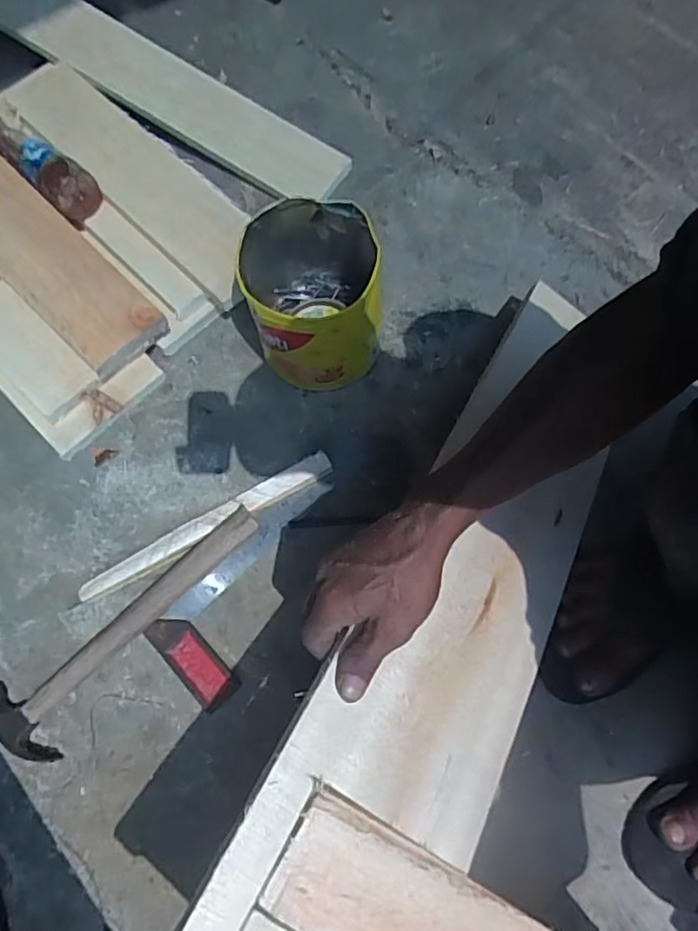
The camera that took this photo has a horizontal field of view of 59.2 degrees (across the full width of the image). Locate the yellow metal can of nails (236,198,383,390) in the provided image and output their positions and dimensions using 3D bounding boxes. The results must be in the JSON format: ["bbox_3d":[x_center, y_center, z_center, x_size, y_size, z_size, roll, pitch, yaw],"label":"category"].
[{"bbox_3d":[-0.042,-0.192,0.677,0.135,0.141,0.160,-7,66,-1],"label":"yellow metal can of nails"}]

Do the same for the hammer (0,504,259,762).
[{"bbox_3d":[-0.217,0.170,0.626,0.319,0.060,0.093,-34,69,-13],"label":"hammer"}]

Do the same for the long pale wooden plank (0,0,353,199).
[{"bbox_3d":[-0.563,-0.718,0.869,1.295,0.025,0.104,32,77,4],"label":"long pale wooden plank"}]

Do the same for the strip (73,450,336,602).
[{"bbox_3d":[-0.152,0.064,0.669,0.293,0.017,0.027,-28,72,-10],"label":"strip"}]

